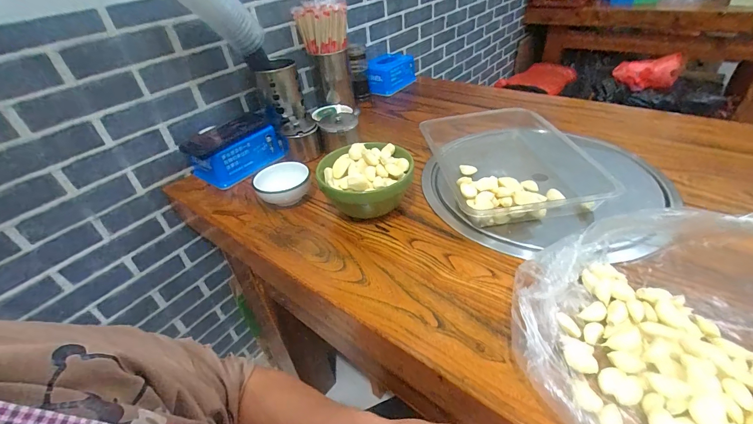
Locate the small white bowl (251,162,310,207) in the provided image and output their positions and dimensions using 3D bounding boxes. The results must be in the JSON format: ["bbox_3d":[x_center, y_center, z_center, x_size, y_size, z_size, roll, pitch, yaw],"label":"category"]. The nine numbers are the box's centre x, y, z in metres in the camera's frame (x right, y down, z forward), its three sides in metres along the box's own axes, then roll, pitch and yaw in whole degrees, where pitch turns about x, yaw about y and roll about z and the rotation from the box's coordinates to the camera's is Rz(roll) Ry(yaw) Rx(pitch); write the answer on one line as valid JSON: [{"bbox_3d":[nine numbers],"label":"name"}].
[{"bbox_3d":[-0.161,-0.044,0.590,0.094,0.049,0.088,-4,39,3],"label":"small white bowl"}]

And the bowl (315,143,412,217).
[{"bbox_3d":[-0.014,-0.042,0.540,0.143,0.092,0.139,-4,39,3],"label":"bowl"}]

